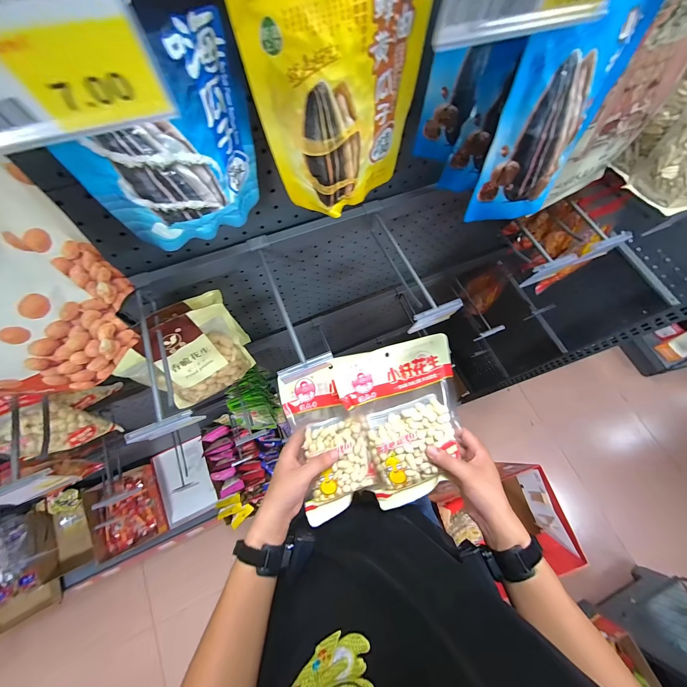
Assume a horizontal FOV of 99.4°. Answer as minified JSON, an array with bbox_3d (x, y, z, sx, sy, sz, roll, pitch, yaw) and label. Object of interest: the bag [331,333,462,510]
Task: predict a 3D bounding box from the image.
[{"bbox_3d":[0.096,0.122,0.464,0.170,0.051,0.245,-14,95,0],"label":"bag"}]

